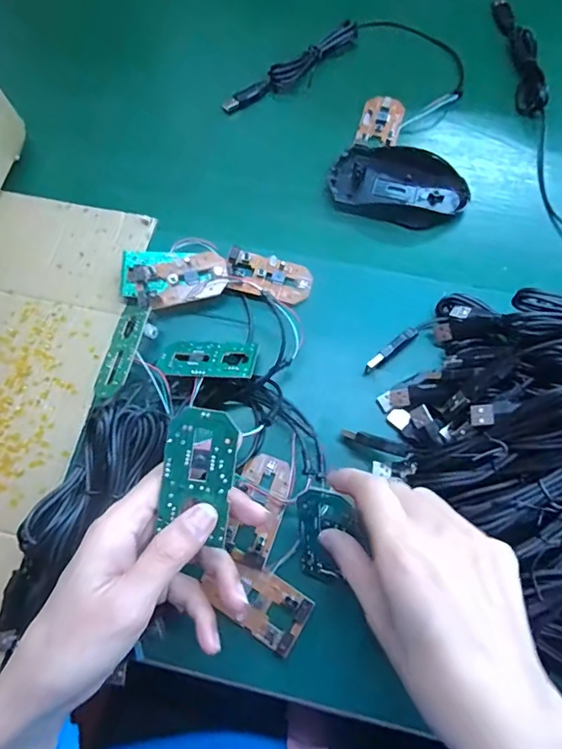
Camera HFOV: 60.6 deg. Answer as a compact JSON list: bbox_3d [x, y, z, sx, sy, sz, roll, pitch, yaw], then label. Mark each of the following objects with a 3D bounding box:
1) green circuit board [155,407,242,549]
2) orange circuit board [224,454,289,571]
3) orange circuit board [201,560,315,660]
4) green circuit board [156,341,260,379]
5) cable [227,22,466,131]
[{"bbox_3d":[-0.041,0.050,0.242,0.035,0.004,0.065,9,93,-2],"label":"green circuit board"},{"bbox_3d":[-0.016,0.089,0.318,0.033,0.008,0.070,14,72,6],"label":"orange circuit board"},{"bbox_3d":[-0.015,0.140,0.298,0.064,0.009,0.036,30,74,11],"label":"orange circuit board"},{"bbox_3d":[-0.052,-0.011,0.340,0.068,0.004,0.033,3,45,8],"label":"green circuit board"},{"bbox_3d":[0.067,-0.290,0.454,0.207,0.015,0.140,13,71,5],"label":"cable"}]

